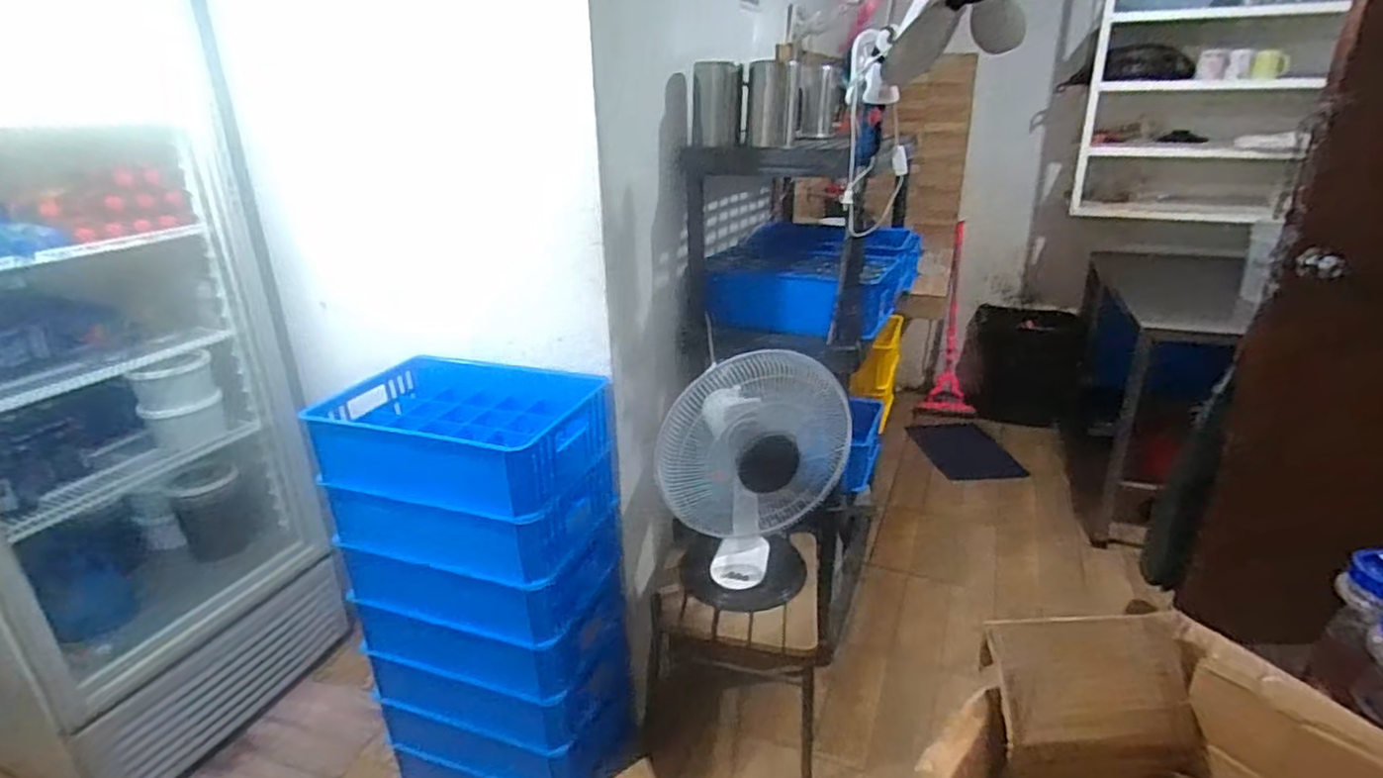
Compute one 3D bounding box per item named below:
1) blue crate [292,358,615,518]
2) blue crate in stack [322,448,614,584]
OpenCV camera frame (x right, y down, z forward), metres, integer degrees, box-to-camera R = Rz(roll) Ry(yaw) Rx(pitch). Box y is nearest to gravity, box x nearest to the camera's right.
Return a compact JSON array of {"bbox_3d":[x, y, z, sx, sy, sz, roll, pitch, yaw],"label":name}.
[{"bbox_3d":[-0.432,0.074,1.371,0.485,0.135,0.362,6,24,17],"label":"blue crate"},{"bbox_3d":[-0.417,0.213,1.394,0.446,0.133,0.329,7,24,18],"label":"blue crate in stack"}]

